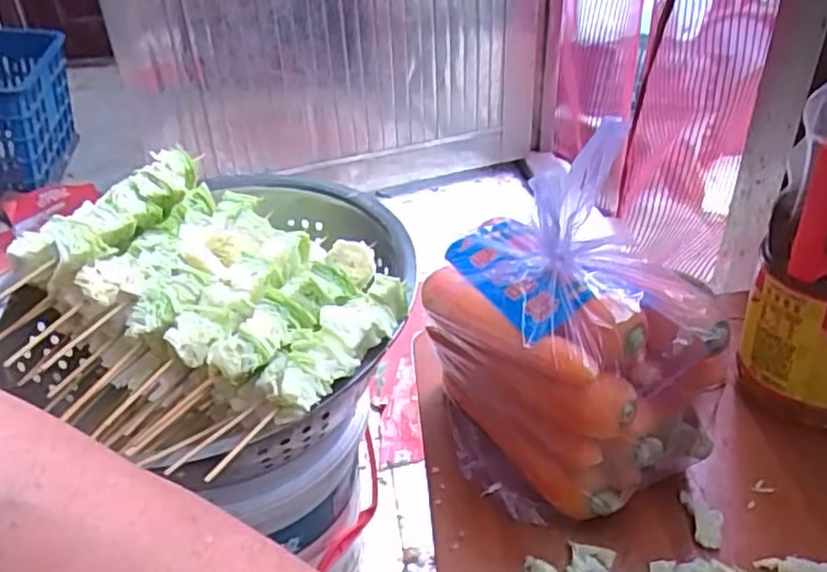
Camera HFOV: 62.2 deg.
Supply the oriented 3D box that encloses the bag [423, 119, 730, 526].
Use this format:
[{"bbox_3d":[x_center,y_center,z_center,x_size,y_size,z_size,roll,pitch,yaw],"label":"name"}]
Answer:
[{"bbox_3d":[0.105,0.051,0.488,0.147,0.156,0.177,-15,37,-16],"label":"bag"}]

